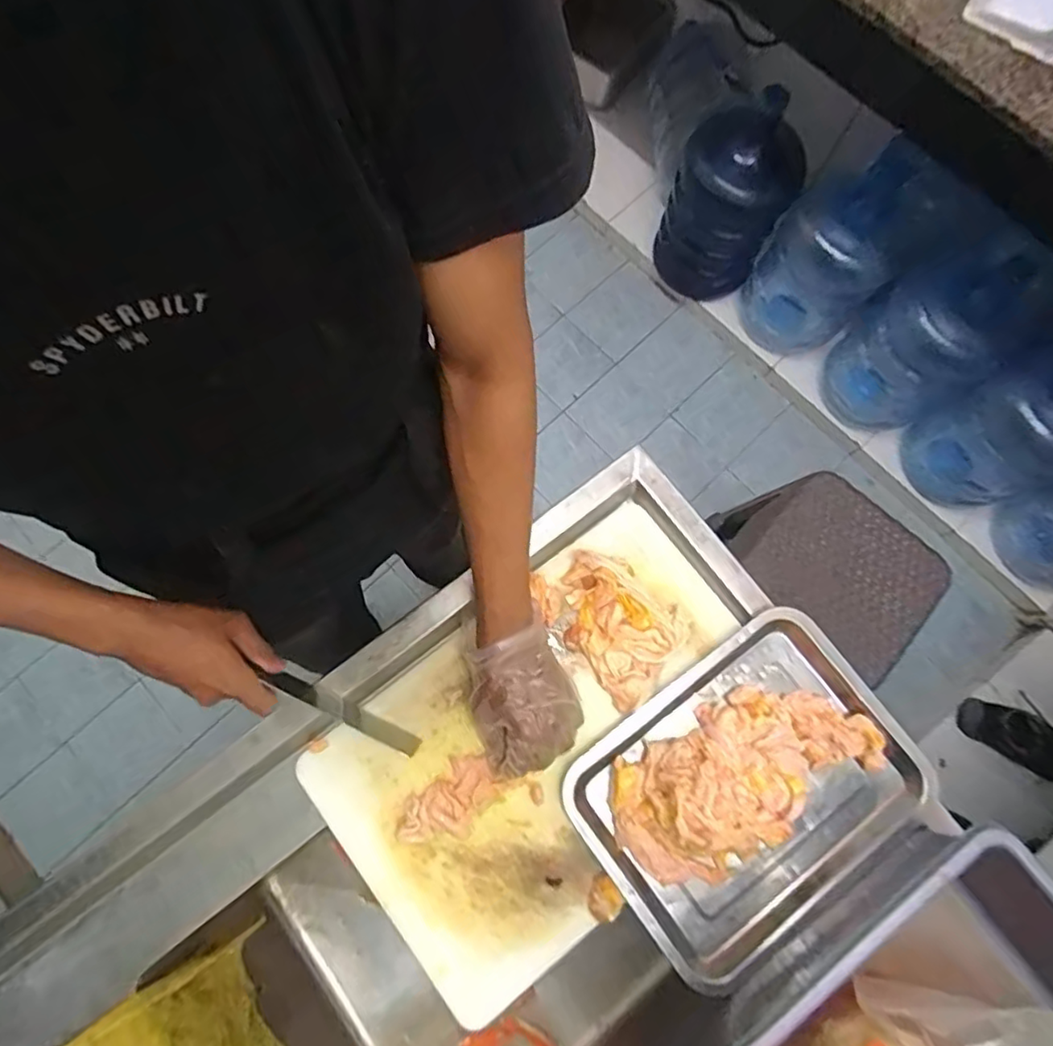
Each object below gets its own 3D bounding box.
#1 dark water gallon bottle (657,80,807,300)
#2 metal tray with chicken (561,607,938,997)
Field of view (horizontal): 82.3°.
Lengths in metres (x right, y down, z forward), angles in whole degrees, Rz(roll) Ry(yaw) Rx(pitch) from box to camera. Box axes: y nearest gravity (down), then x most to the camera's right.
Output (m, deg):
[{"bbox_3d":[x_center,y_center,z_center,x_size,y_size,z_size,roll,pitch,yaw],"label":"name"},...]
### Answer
[{"bbox_3d":[0.458,-0.733,1.433,0.257,0.420,0.276,33,78,6],"label":"dark water gallon bottle"},{"bbox_3d":[0.216,0.256,0.570,0.303,0.059,0.234,-37,81,-9],"label":"metal tray with chicken"}]

